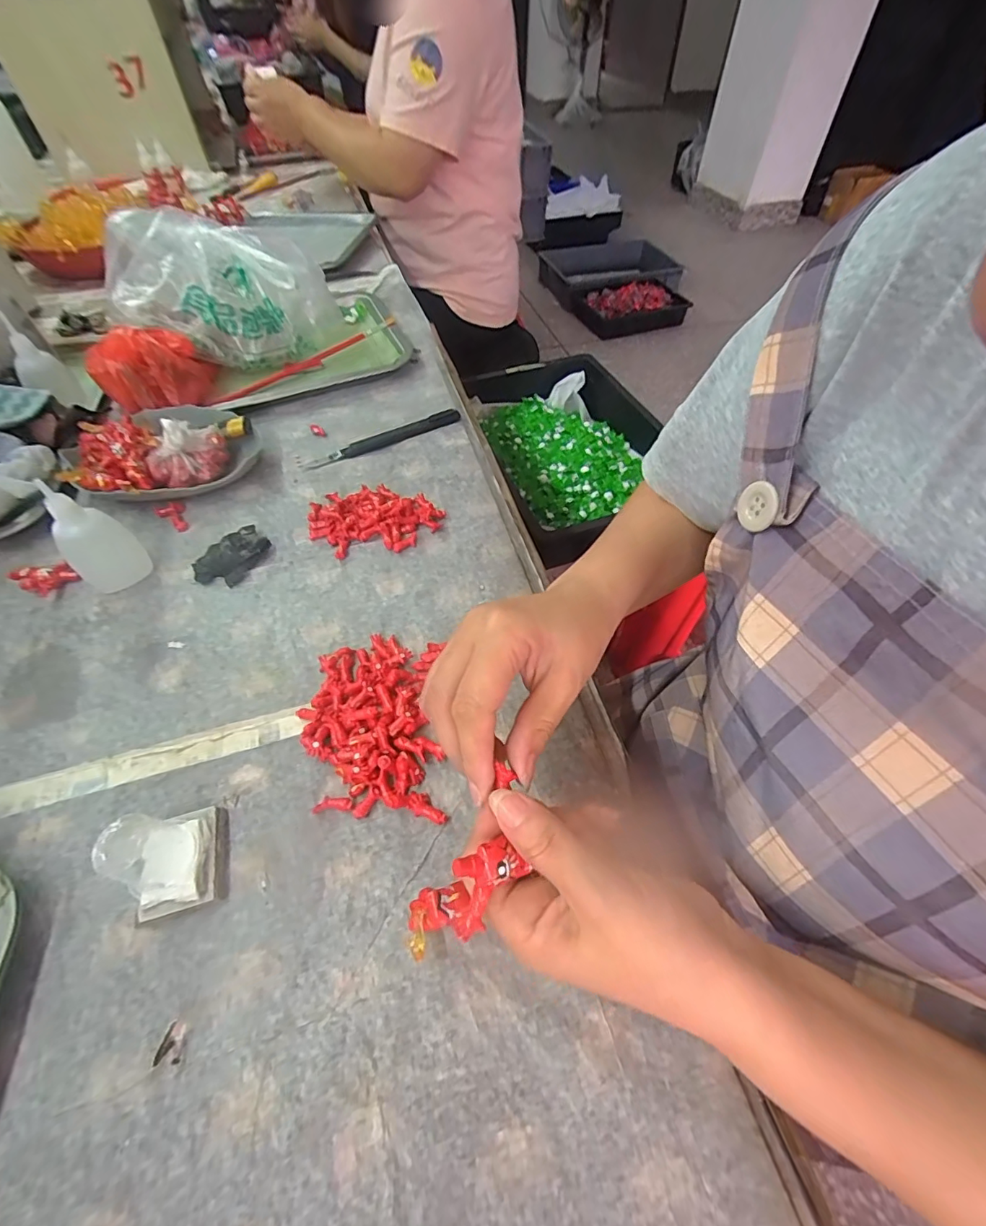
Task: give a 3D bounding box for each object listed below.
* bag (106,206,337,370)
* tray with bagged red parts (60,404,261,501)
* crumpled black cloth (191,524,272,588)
[{"bbox_3d":[-0.288,-0.352,0.556,0.222,0.131,0.113,-28,58,-17],"label":"bag"},{"bbox_3d":[-0.305,-0.149,0.461,0.158,0.049,0.118,-22,57,-14],"label":"tray with bagged red parts"},{"bbox_3d":[-0.215,-0.047,0.410,0.047,0.010,0.060,22,58,16],"label":"crumpled black cloth"}]

